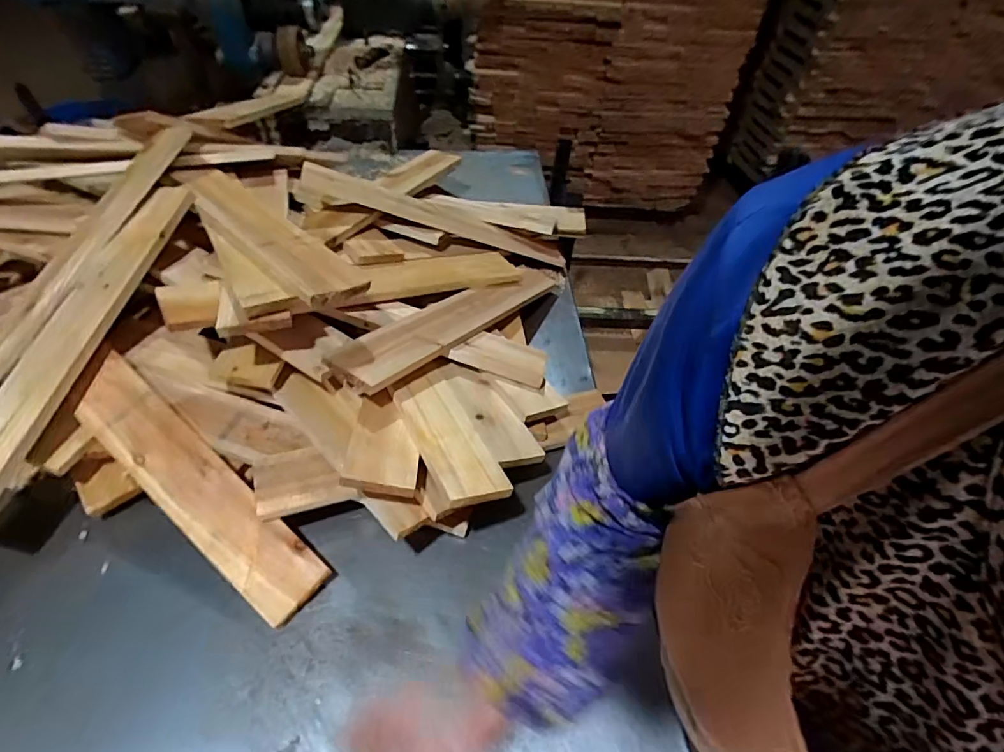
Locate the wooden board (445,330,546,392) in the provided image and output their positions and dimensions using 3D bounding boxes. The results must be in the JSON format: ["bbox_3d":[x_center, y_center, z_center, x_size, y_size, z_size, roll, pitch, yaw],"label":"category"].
[{"bbox_3d":[-0.002,-0.032,0.732,0.134,0.013,0.076,20,47,-4],"label":"wooden board"}]

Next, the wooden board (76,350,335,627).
[{"bbox_3d":[-0.360,0.127,0.585,0.378,0.021,0.078,42,56,9],"label":"wooden board"}]

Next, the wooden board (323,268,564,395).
[{"bbox_3d":[-0.047,-0.106,0.792,0.096,0.026,0.525,28,34,20],"label":"wooden board"}]

